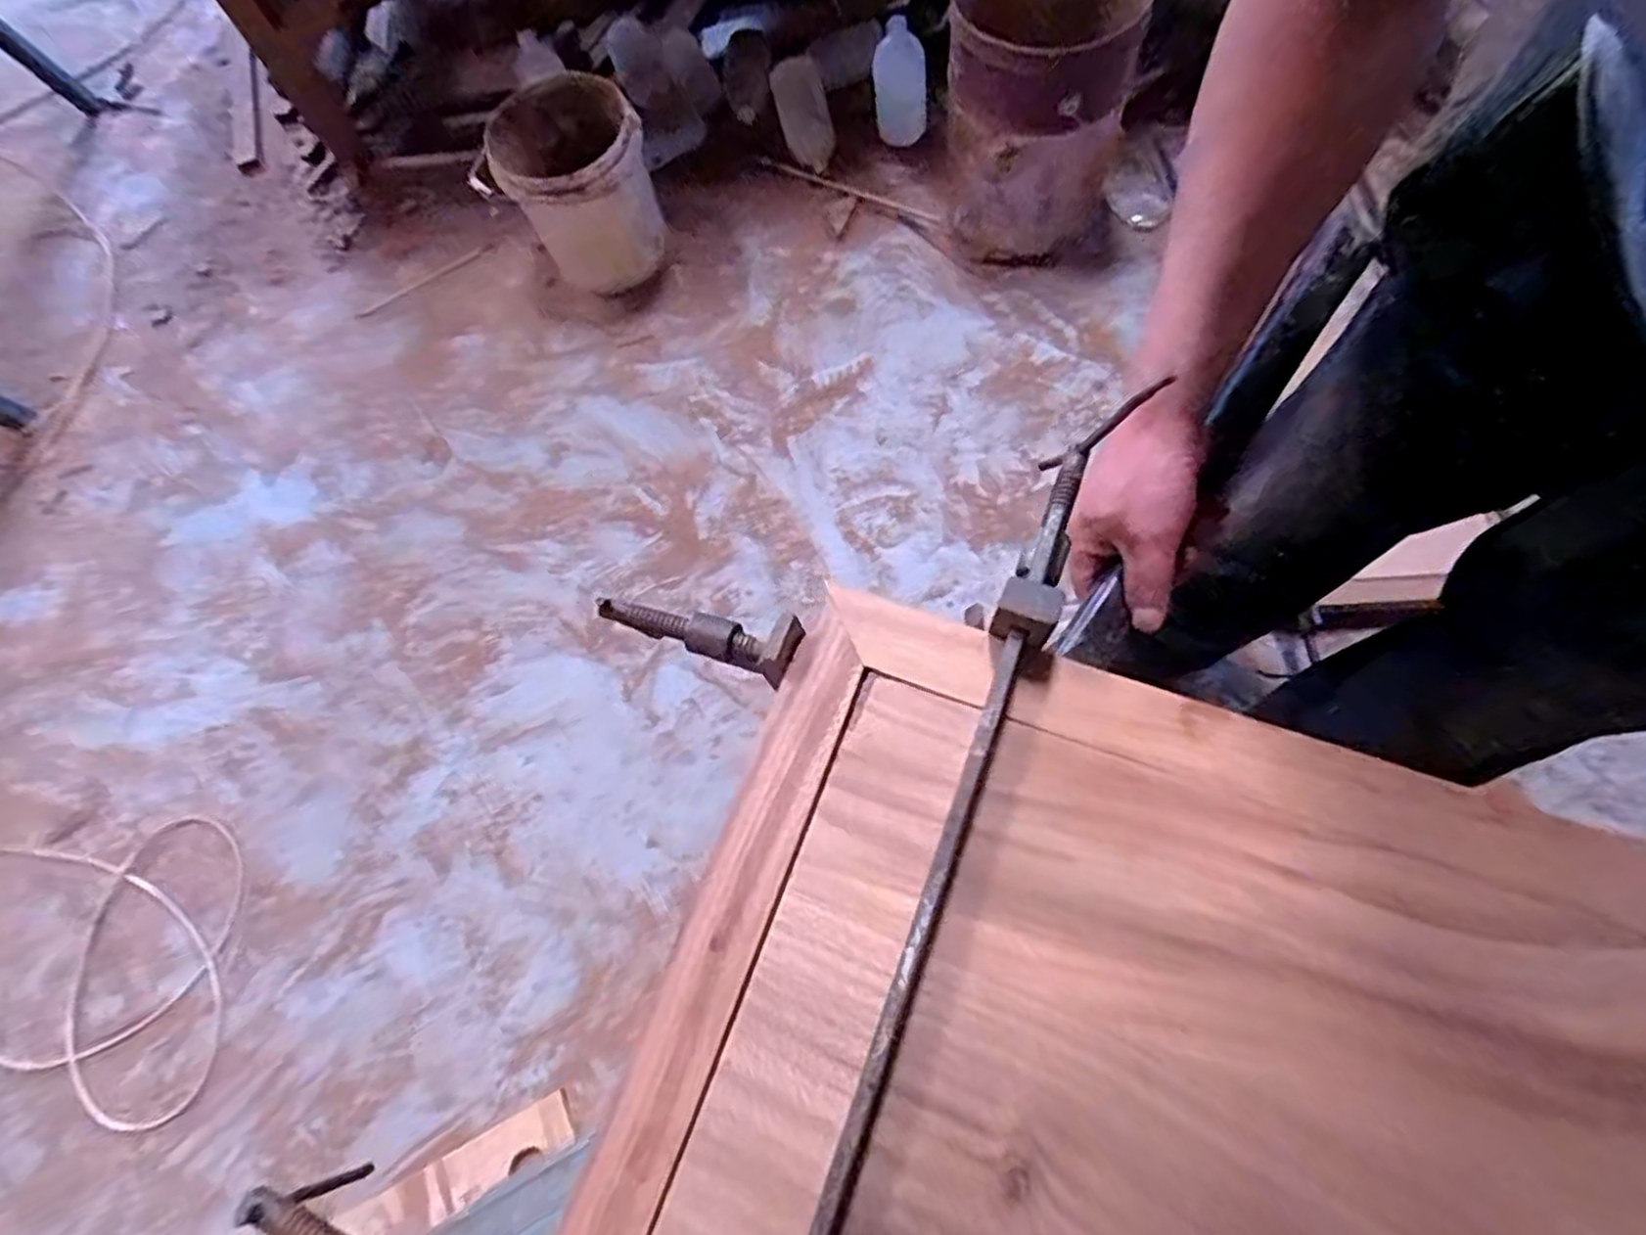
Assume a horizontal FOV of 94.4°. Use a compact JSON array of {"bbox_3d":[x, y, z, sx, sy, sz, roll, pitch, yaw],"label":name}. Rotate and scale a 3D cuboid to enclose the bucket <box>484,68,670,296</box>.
[{"bbox_3d":[-0.423,-0.759,1.359,0.242,0.267,0.235,-2,68,6],"label":"bucket"}]

